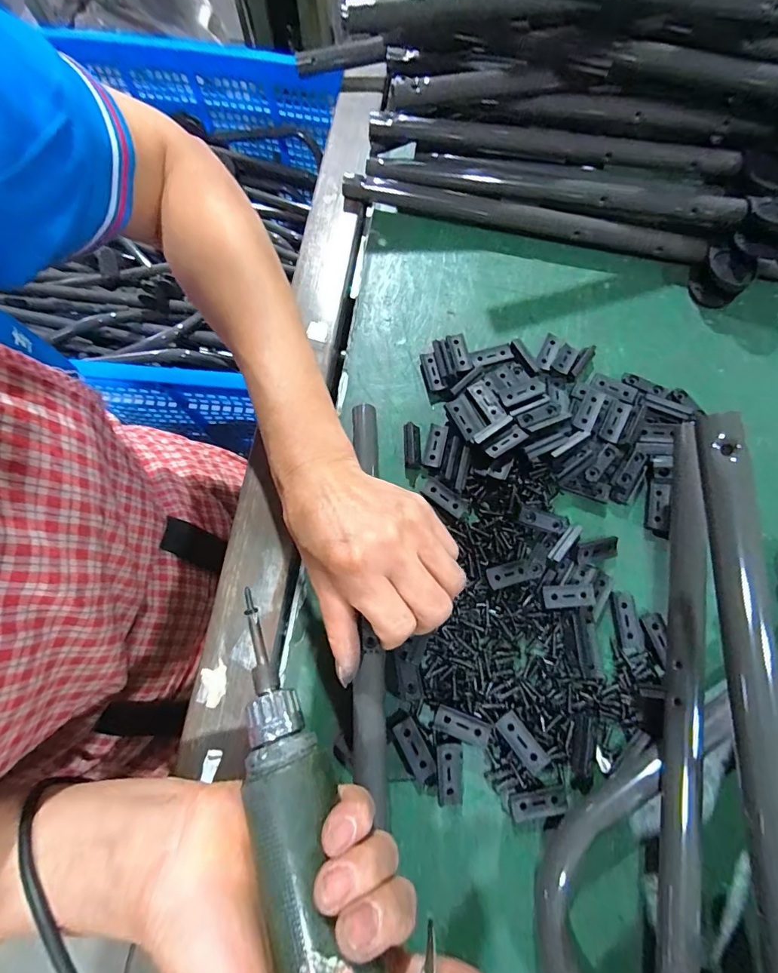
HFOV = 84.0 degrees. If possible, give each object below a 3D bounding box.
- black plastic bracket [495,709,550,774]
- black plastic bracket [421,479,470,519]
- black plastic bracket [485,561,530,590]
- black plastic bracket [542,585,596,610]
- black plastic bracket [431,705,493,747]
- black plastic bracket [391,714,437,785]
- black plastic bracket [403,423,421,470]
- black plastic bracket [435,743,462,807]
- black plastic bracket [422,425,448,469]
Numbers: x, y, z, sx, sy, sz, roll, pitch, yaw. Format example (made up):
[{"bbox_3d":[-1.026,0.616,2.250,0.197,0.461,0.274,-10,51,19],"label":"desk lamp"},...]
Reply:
[{"bbox_3d":[0.081,0.156,0.263,0.015,0.004,0.034,-35,73,-17],"label":"black plastic bracket"},{"bbox_3d":[0.041,0.008,0.318,0.036,0.004,0.015,35,76,11],"label":"black plastic bracket"},{"bbox_3d":[0.082,0.061,0.295,0.033,0.004,0.015,-5,72,-23],"label":"black plastic bracket"},{"bbox_3d":[0.122,0.075,0.292,0.035,0.004,0.015,-2,79,-2],"label":"black plastic bracket"},{"bbox_3d":[0.045,0.148,0.266,0.035,0.004,0.015,20,79,3],"label":"black plastic bracket"},{"bbox_3d":[0.015,0.164,0.270,0.015,0.006,0.037,-27,74,-8],"label":"black plastic bracket"},{"bbox_3d":[0.018,-0.030,0.332,0.012,0.009,0.035,-2,72,0],"label":"black plastic bracket"},{"bbox_3d":[0.037,0.176,0.264,0.016,0.004,0.035,0,84,-5],"label":"black plastic bracket"},{"bbox_3d":[0.036,-0.031,0.332,0.014,0.004,0.034,12,73,5],"label":"black plastic bracket"}]

